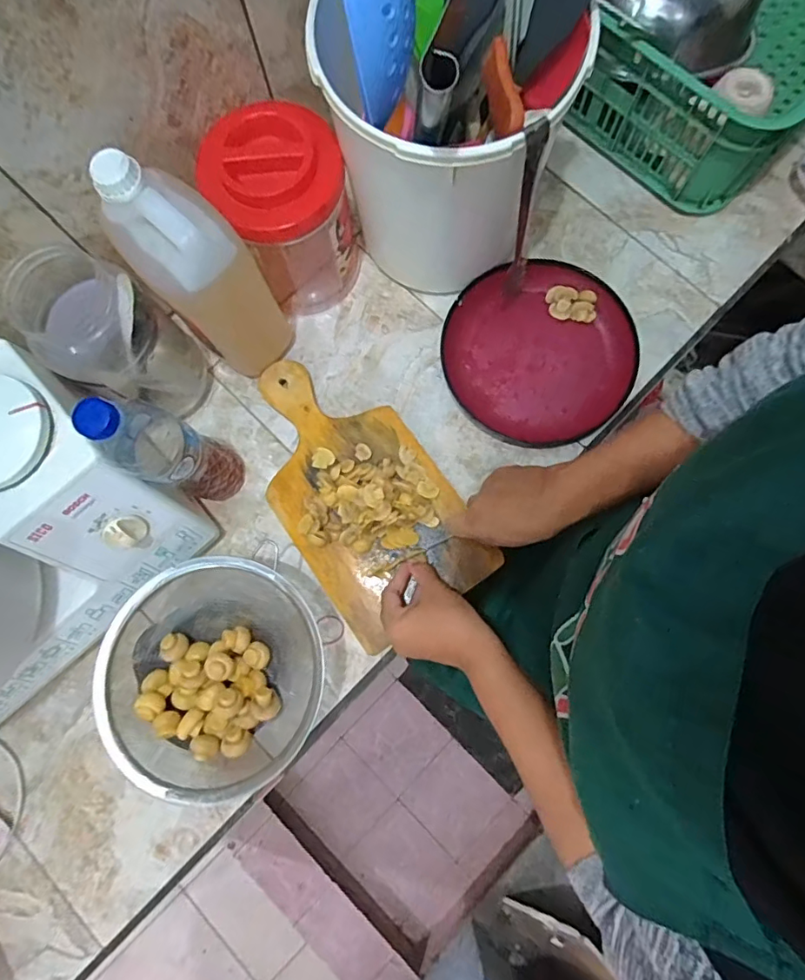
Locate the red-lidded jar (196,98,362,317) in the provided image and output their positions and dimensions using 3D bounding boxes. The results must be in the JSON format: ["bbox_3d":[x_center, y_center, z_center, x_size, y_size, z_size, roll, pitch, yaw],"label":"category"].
[{"bbox_3d":[-0.119,-0.299,0.571,0.139,0.185,0.112,-29,80,-4],"label":"red-lidded jar"}]

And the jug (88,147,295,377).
[{"bbox_3d":[-0.202,-0.215,0.534,0.125,0.236,0.084,43,84,8],"label":"jug"}]

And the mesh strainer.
[{"bbox_3d":[-0.180,0.181,0.532,0.190,0.108,0.212,9,80,3],"label":"mesh strainer"}]

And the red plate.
[{"bbox_3d":[0.165,-0.163,0.616,0.224,0.031,0.210,0,80,1],"label":"red plate"}]

